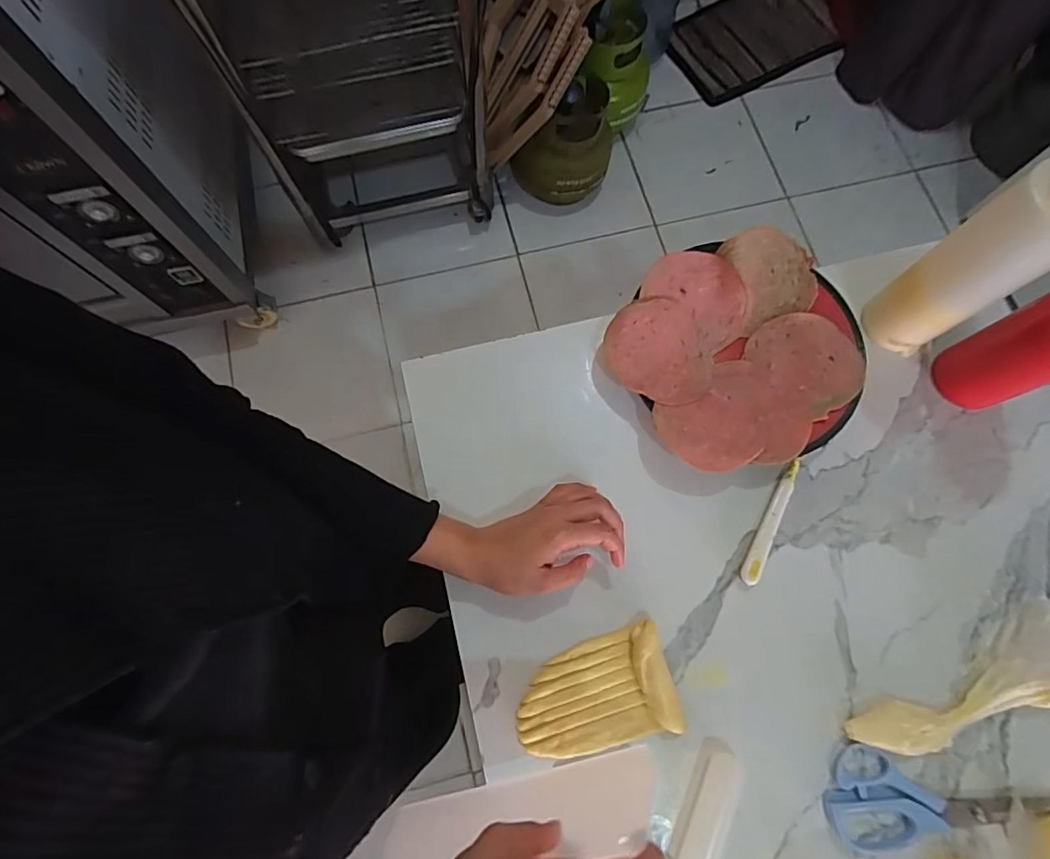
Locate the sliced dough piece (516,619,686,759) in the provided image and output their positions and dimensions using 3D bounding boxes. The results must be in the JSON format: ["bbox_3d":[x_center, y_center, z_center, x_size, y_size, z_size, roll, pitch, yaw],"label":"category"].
[{"bbox_3d":[0.055,0.212,0.423,0.125,0.017,0.079,-15,75,-4],"label":"sliced dough piece"}]

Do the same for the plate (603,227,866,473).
[{"bbox_3d":[0.196,-0.072,0.493,0.214,0.034,0.208,0,74,0],"label":"plate"}]

